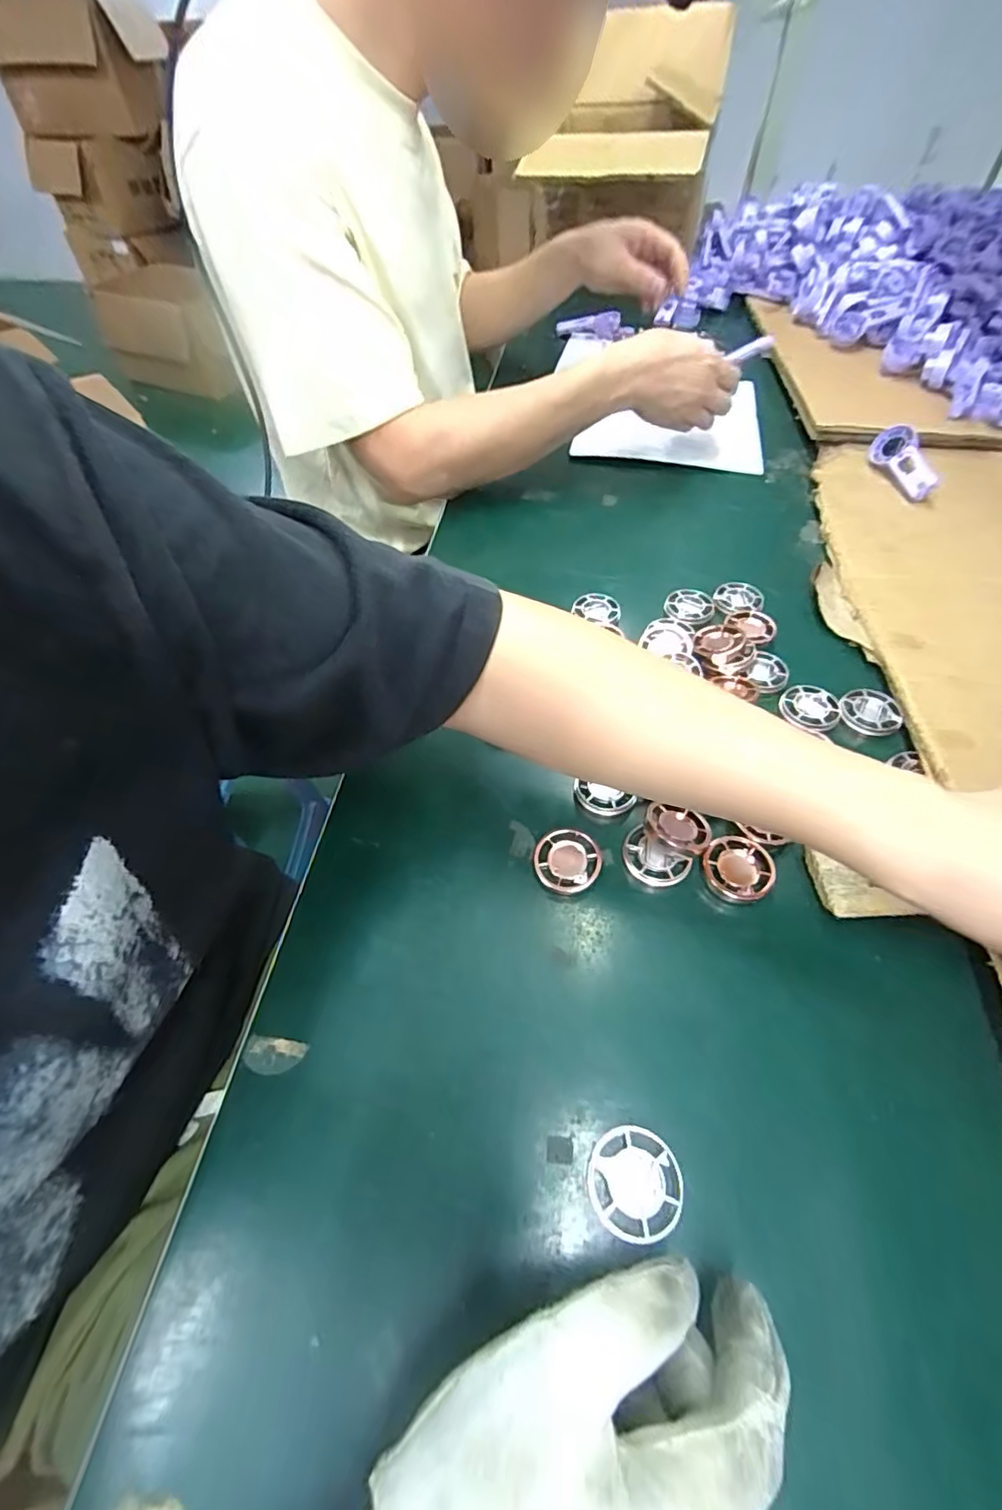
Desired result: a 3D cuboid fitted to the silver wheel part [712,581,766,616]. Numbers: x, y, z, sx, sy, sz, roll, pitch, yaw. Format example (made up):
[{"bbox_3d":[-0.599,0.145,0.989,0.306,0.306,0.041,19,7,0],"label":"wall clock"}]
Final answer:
[{"bbox_3d":[0.199,-0.131,0.474,0.039,0.007,0.035,10,54,8],"label":"silver wheel part"}]

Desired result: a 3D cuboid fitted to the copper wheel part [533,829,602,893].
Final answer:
[{"bbox_3d":[0.039,0.063,0.333,0.038,0.012,0.037,0,53,0],"label":"copper wheel part"}]

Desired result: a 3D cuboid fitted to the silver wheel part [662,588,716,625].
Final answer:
[{"bbox_3d":[0.157,-0.124,0.470,0.040,0.004,0.041,17,55,13],"label":"silver wheel part"}]

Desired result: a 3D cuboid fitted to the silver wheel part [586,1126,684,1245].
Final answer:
[{"bbox_3d":[0.057,0.183,0.243,0.039,0.008,0.039,9,54,7],"label":"silver wheel part"}]

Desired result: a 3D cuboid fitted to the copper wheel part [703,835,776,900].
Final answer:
[{"bbox_3d":[0.138,0.065,0.329,0.038,0.013,0.039,0,53,0],"label":"copper wheel part"}]

